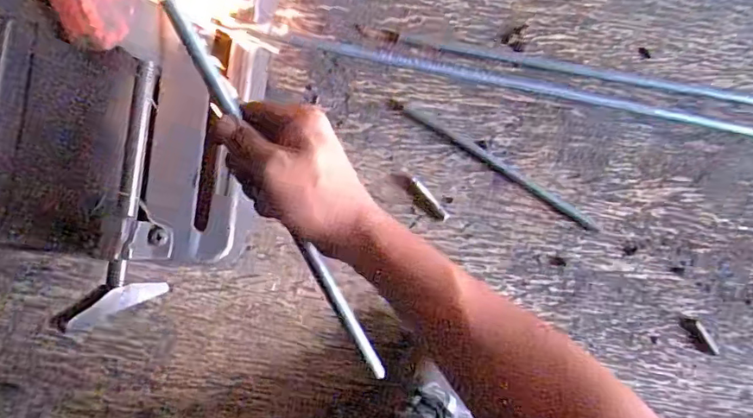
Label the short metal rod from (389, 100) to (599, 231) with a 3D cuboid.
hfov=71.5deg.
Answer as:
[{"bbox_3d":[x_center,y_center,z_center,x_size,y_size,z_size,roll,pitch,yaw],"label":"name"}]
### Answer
[{"bbox_3d":[0.141,-0.051,0.618,0.285,0.005,0.012,31,83,-5],"label":"short metal rod"}]

